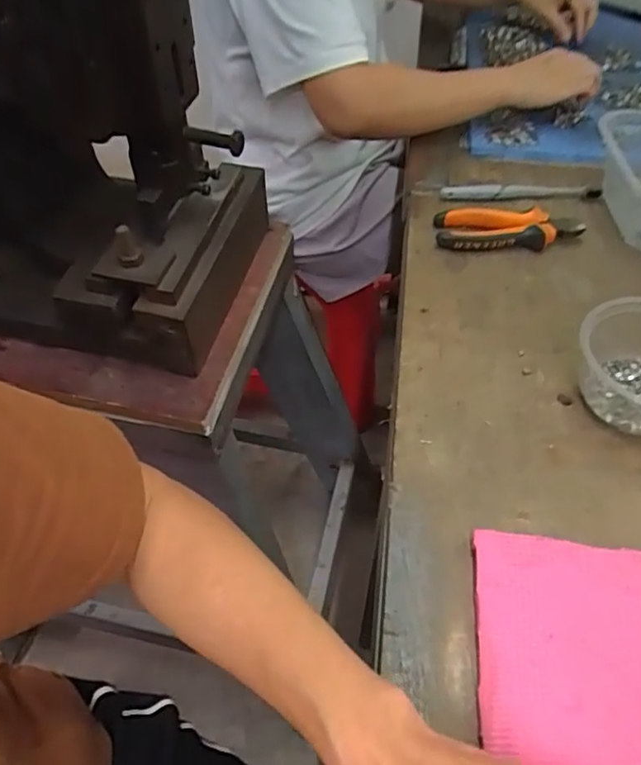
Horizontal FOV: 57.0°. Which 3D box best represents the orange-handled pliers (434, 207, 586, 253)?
[{"bbox_3d":[0.196,-0.159,0.618,0.147,0.022,0.056,5,50,5],"label":"orange-handled pliers"}]

